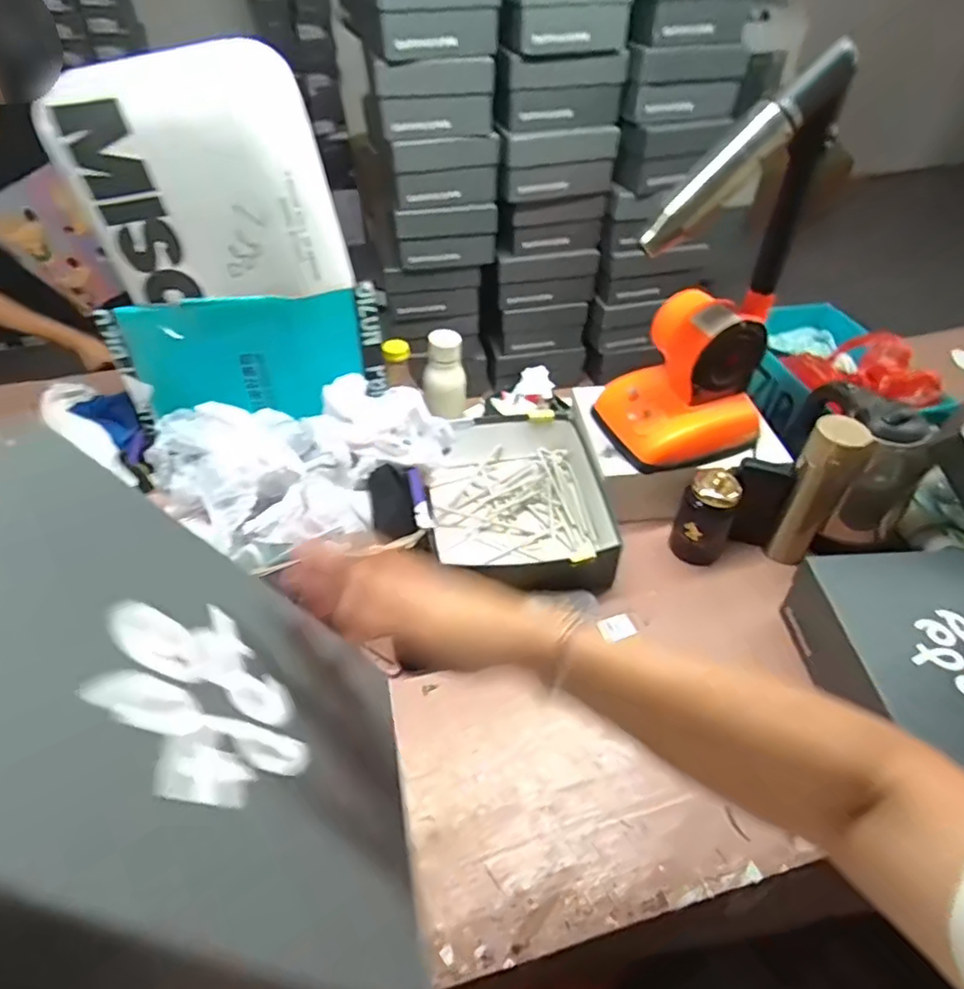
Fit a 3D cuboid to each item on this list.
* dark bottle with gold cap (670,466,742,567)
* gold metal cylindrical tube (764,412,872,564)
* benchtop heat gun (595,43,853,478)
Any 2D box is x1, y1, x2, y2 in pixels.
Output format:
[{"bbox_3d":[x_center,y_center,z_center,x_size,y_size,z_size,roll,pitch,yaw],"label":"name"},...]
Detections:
[{"bbox_3d":[0.322,0.033,0.892,0.074,0.152,0.059,18,48,17],"label":"dark bottle with gold cap"},{"bbox_3d":[0.464,0.000,0.867,0.065,0.235,0.054,24,50,22],"label":"gold metal cylindrical tube"},{"bbox_3d":[0.294,-0.264,0.810,0.212,0.470,0.165,-9,46,-8],"label":"benchtop heat gun"}]

